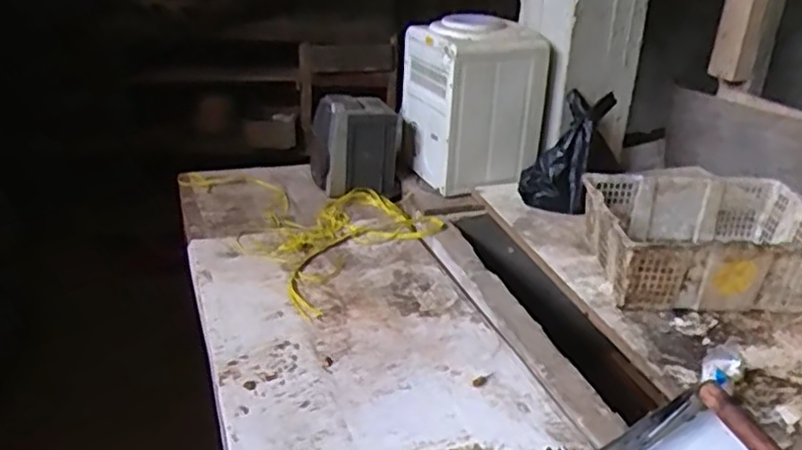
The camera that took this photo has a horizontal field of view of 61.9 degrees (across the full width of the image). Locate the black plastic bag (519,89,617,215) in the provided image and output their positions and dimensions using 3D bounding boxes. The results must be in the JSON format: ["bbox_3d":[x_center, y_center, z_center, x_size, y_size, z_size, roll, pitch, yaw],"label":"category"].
[{"bbox_3d":[0.440,-0.198,1.763,0.166,0.344,0.114,22,-7,34],"label":"black plastic bag"}]

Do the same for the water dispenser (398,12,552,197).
[{"bbox_3d":[0.200,-0.361,1.911,0.313,0.412,0.323,-7,28,-19],"label":"water dispenser"}]

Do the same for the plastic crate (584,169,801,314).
[{"bbox_3d":[0.659,0.034,1.468,0.458,0.169,0.338,1,26,-2],"label":"plastic crate"}]

